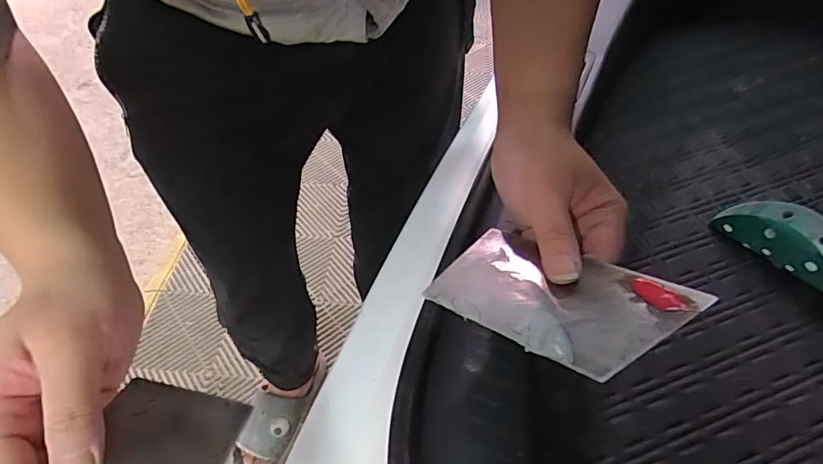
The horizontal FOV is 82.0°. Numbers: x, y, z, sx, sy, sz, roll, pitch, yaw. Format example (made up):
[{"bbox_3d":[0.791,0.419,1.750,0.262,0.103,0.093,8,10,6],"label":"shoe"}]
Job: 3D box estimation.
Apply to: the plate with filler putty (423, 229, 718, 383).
[{"bbox_3d":[0.075,0.035,0.260,0.128,0.006,0.071,19,48,42],"label":"plate with filler putty"}]

